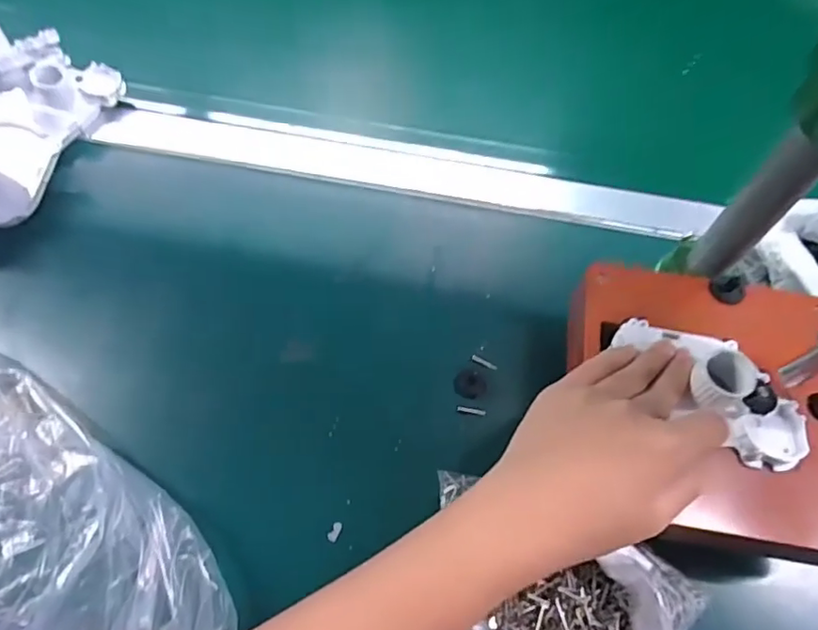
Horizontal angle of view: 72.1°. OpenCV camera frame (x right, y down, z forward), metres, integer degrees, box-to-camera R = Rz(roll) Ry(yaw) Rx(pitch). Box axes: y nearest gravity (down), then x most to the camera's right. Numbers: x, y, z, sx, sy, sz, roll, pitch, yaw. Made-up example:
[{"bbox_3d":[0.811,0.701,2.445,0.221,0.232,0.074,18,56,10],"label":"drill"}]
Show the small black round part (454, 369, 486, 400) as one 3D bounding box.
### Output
[{"bbox_3d":[0.042,0.047,0.389,0.021,0.004,0.021,1,62,-2],"label":"small black round part"}]

